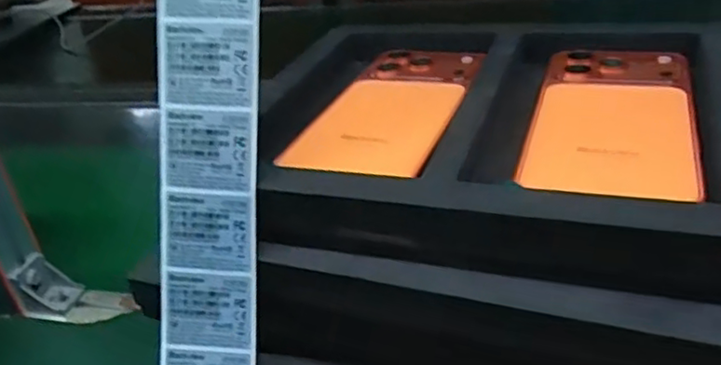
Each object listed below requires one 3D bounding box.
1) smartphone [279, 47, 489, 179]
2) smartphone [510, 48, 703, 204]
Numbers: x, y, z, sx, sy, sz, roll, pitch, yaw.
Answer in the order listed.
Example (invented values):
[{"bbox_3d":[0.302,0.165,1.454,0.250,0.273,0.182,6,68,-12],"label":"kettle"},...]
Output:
[{"bbox_3d":[0.017,-0.043,0.357,0.076,0.010,0.151,5,33,21],"label":"smartphone"},{"bbox_3d":[0.125,-0.034,0.317,0.074,0.008,0.148,5,33,21],"label":"smartphone"}]

